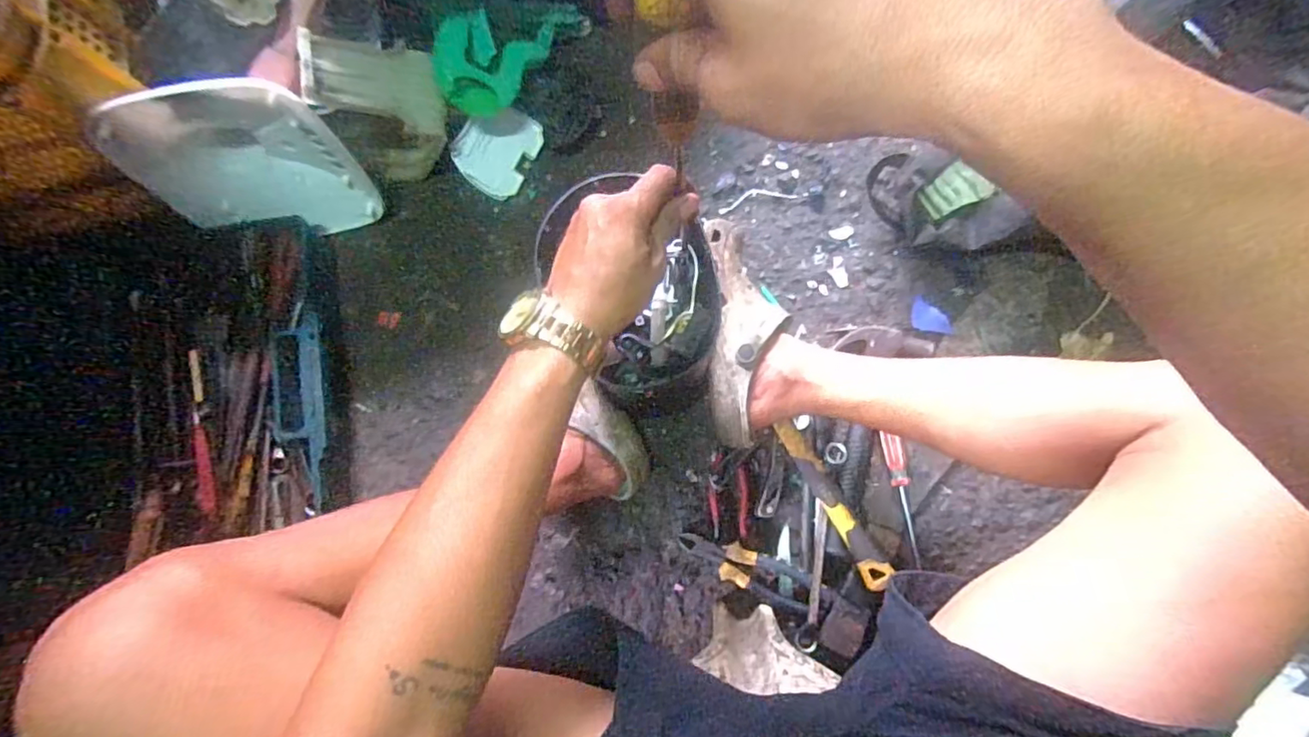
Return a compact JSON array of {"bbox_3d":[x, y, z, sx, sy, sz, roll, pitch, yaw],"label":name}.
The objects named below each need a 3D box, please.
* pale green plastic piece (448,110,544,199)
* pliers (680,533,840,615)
[{"bbox_3d":[-0.209,-0.292,0.765,0.093,0.008,0.112,27,96,-22],"label":"pale green plastic piece"},{"bbox_3d":[0.125,0.247,0.702,0.194,0.026,0.043,17,87,7],"label":"pliers"}]

